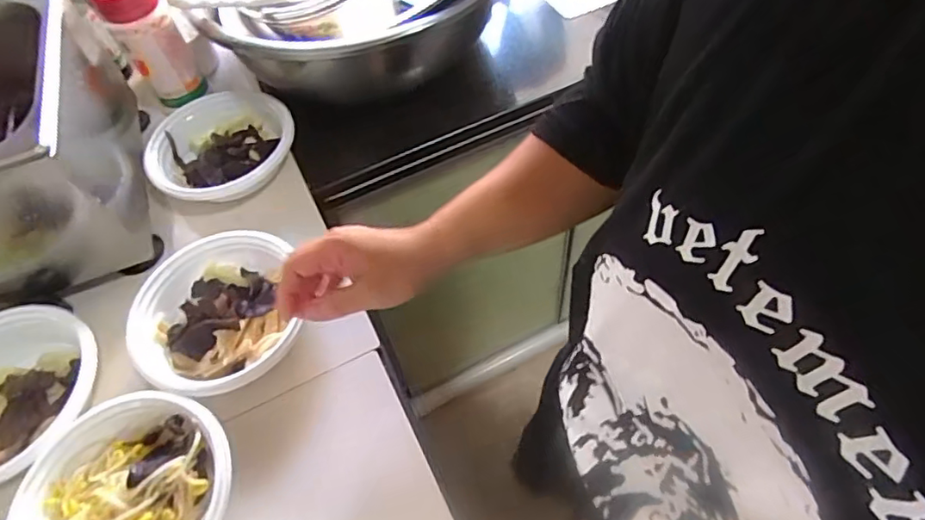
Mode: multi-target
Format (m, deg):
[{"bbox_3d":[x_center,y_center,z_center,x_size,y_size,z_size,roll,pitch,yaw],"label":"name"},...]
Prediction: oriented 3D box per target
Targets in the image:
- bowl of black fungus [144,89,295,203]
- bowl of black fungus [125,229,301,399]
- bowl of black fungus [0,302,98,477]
[{"bbox_3d":[-0.266,-0.127,0.621,0.152,0.047,0.149,-2,57,3],"label":"bowl of black fungus"},{"bbox_3d":[-0.223,0.053,0.503,0.141,0.039,0.151,-20,58,-8],"label":"bowl of black fungus"},{"bbox_3d":[-0.385,0.118,0.480,0.144,0.044,0.158,-2,57,3],"label":"bowl of black fungus"}]

